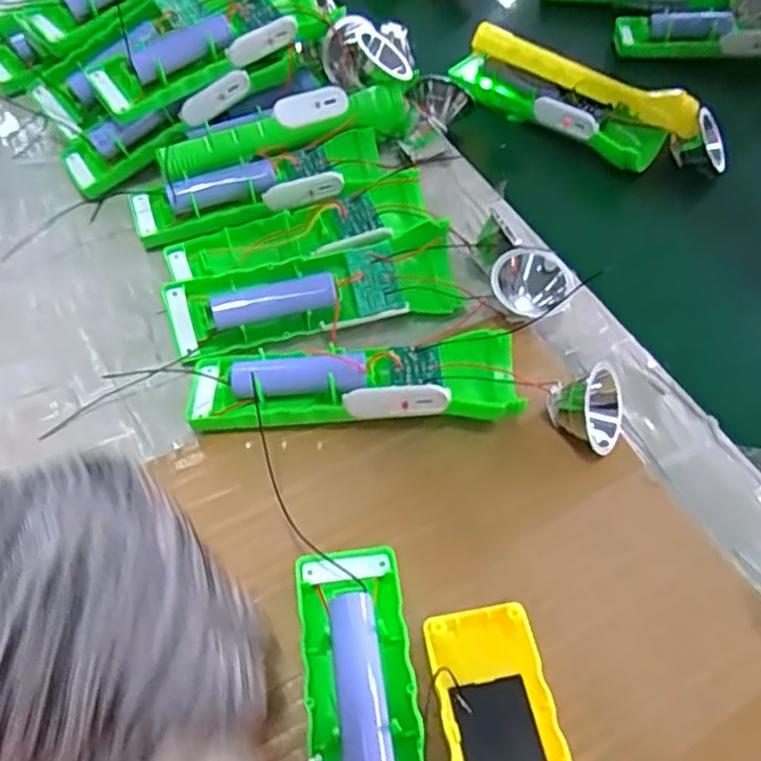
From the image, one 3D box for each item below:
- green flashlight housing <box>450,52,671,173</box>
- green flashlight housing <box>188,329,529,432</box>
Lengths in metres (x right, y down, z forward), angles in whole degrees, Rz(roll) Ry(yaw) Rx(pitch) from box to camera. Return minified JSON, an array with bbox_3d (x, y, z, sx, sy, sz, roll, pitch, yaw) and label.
[{"bbox_3d":[0.123,-0.197,0.498,0.161,0.028,0.040,29,60,16],"label":"green flashlight housing"},{"bbox_3d":[-0.013,0.002,0.340,0.158,0.033,0.044,-2,56,-3],"label":"green flashlight housing"}]

